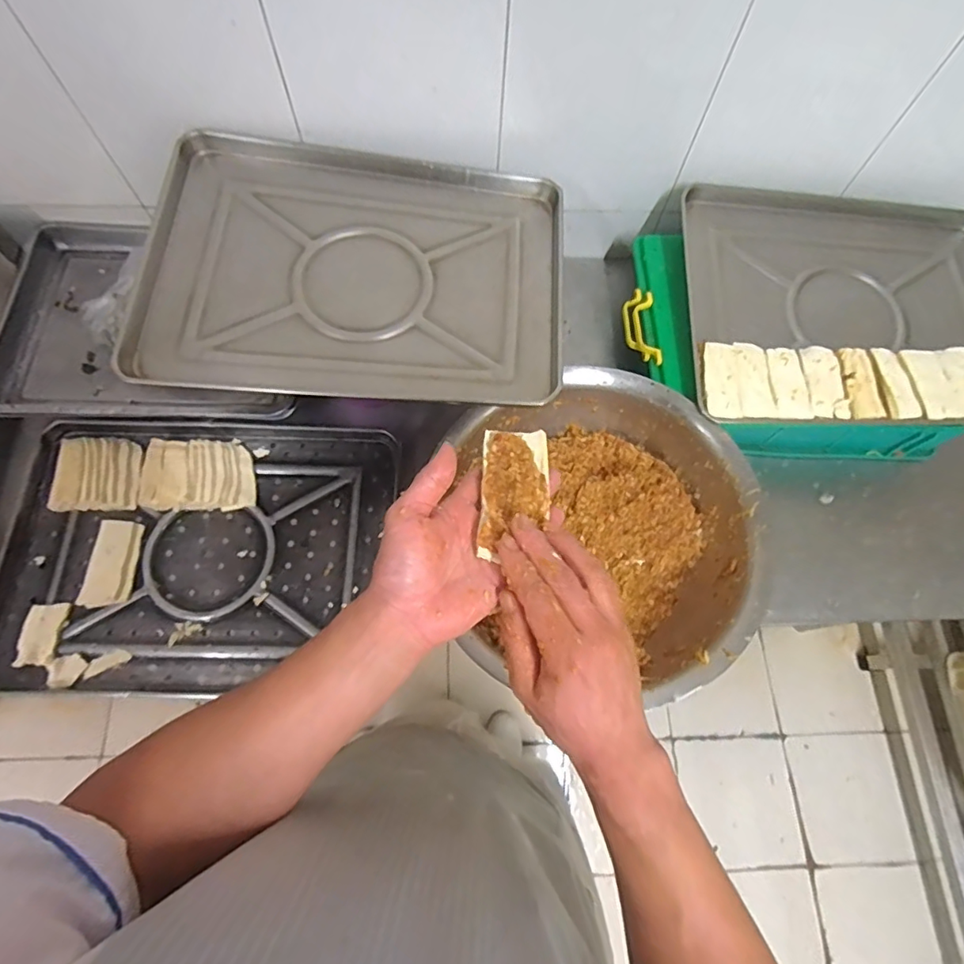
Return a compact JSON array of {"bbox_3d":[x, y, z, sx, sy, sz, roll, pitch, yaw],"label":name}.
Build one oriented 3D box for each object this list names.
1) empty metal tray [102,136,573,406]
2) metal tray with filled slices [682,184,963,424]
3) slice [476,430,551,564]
[{"bbox_3d":[-0.180,-0.303,0.769,0.582,0.054,0.422,5,69,-1],"label":"empty metal tray"},{"bbox_3d":[0.611,-0.291,0.864,0.575,0.044,0.424,1,69,-2],"label":"metal tray with filled slices"},{"bbox_3d":[0.028,0.006,0.441,0.056,0.019,0.112,6,69,0],"label":"slice"}]

